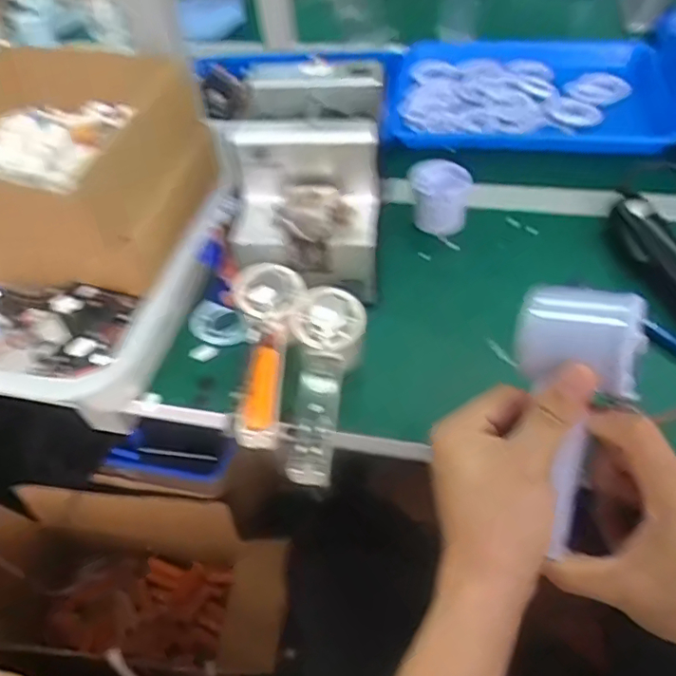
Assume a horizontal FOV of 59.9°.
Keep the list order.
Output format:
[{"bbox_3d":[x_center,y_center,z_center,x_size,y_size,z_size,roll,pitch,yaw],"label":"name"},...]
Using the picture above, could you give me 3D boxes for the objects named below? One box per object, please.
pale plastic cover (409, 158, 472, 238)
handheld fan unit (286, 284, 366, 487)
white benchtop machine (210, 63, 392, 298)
[{"bbox_3d":[0.104,-0.147,0.606,0.060,0.052,0.070,2,50,8],"label":"pale plastic cover"},{"bbox_3d":[-0.012,0.036,0.466,0.057,0.042,0.157,4,68,10],"label":"handheld fan unit"},{"bbox_3d":[-0.025,-0.150,0.553,0.135,0.133,0.181,2,50,8],"label":"white benchtop machine"}]

